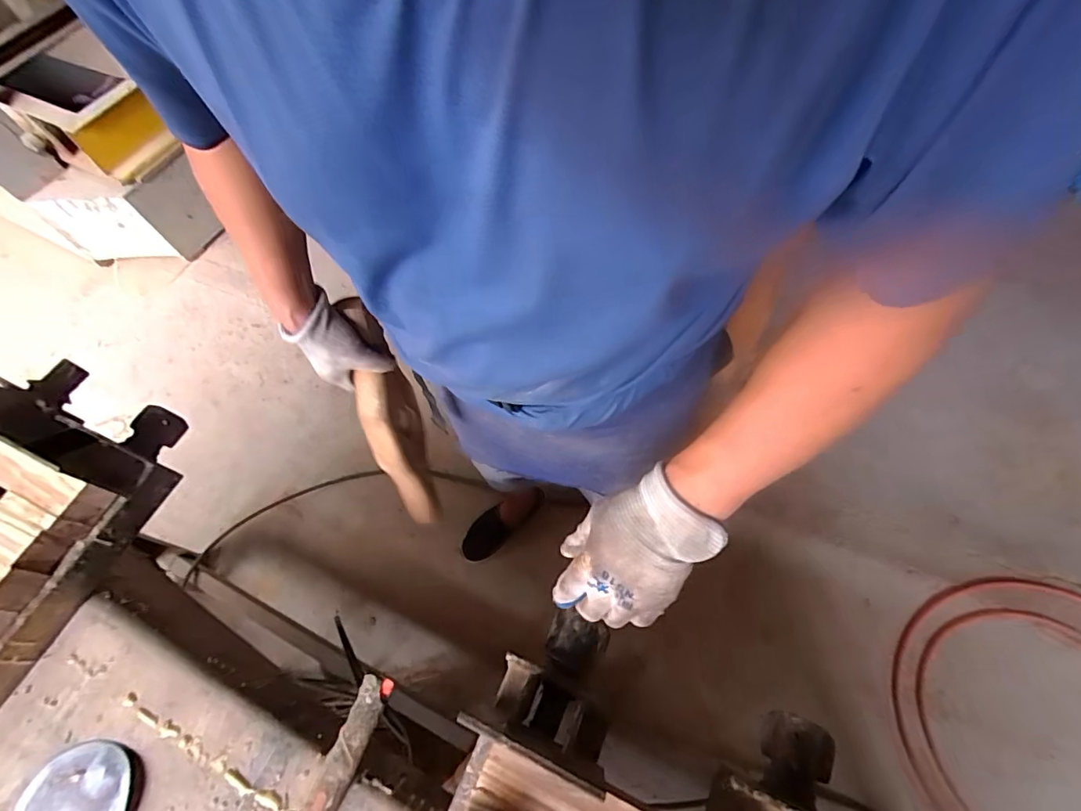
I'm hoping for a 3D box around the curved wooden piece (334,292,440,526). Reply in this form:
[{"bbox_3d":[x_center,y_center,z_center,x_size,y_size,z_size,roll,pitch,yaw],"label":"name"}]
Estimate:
[{"bbox_3d":[-0.219,0.025,0.734,0.077,0.379,0.058,-16,28,-11],"label":"curved wooden piece"}]

